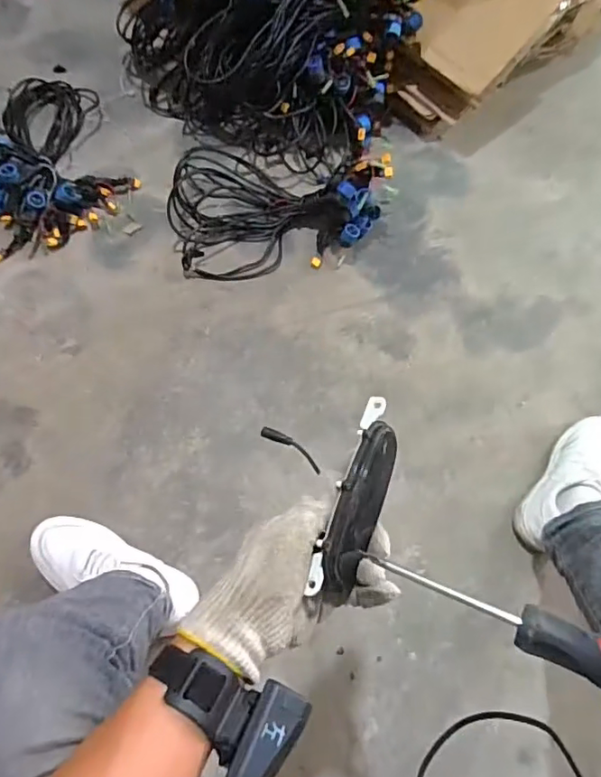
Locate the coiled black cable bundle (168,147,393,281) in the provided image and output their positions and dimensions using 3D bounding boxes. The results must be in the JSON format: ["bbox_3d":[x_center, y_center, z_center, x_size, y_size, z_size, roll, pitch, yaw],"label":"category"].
[{"bbox_3d":[-0.045,-0.371,1.060,0.414,0.133,0.288,2,68,-2],"label":"coiled black cable bundle"}]

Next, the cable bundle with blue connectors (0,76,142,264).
[{"bbox_3d":[-0.548,-0.501,1.140,0.308,0.066,0.457,-25,70,-10],"label":"cable bundle with blue connectors"}]

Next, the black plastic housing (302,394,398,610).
[{"bbox_3d":[0.048,0.083,0.418,0.037,0.044,0.150,18,72,7],"label":"black plastic housing"}]

